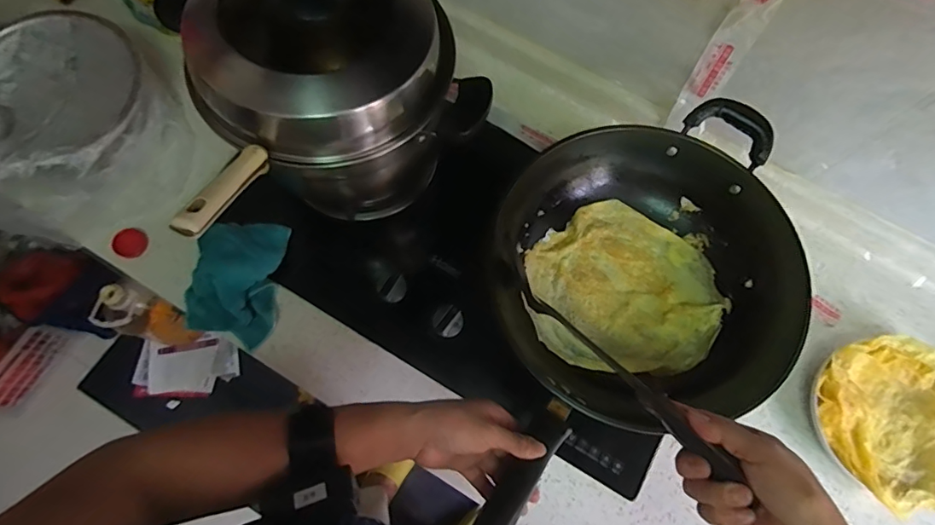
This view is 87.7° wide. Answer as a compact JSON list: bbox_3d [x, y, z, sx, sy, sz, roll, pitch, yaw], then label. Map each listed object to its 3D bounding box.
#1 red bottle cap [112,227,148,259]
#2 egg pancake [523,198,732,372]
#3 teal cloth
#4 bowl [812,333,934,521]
[{"bbox_3d":[-0.470,-0.028,0.677,0.042,0.017,0.042,1,73,-2],"label":"red bottle cap"},{"bbox_3d":[0.193,0.040,0.615,0.231,0.025,0.217,1,73,-2],"label":"egg pancake"},{"bbox_3d":[-0.308,0.026,0.649,0.112,0.034,0.157,8,89,-16],"label":"teal cloth"},{"bbox_3d":[0.543,0.204,0.625,0.191,0.051,0.201,1,73,-2],"label":"bowl"}]

